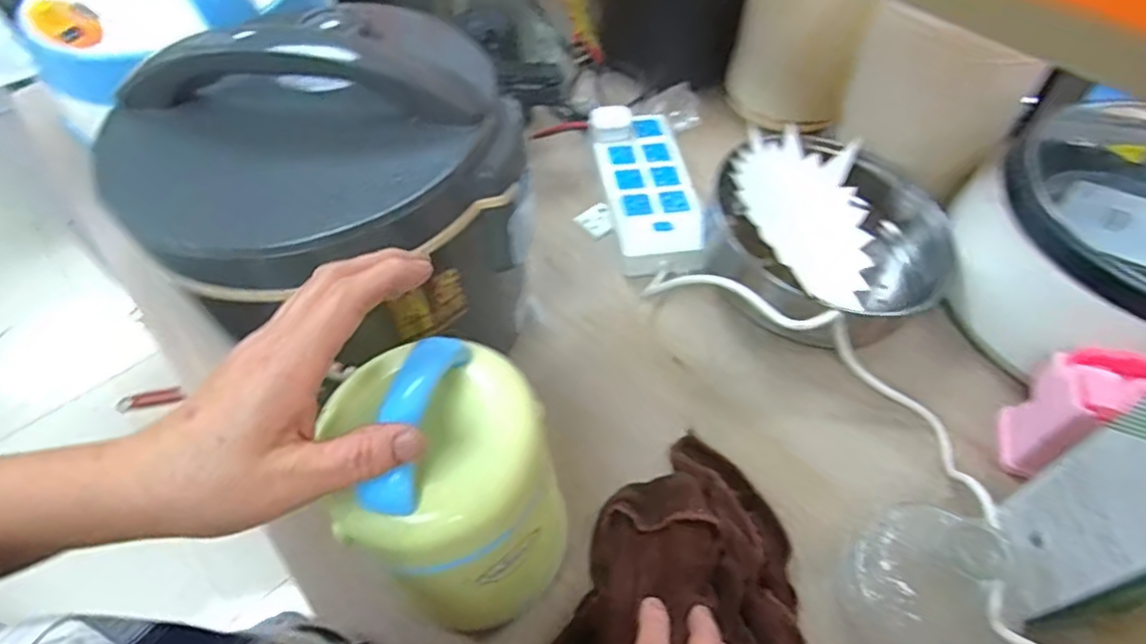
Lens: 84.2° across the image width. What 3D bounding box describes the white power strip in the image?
[{"bbox_3d":[0.082,-0.146,0.716,0.102,0.038,0.228,-7,54,-3],"label":"white power strip"}]

